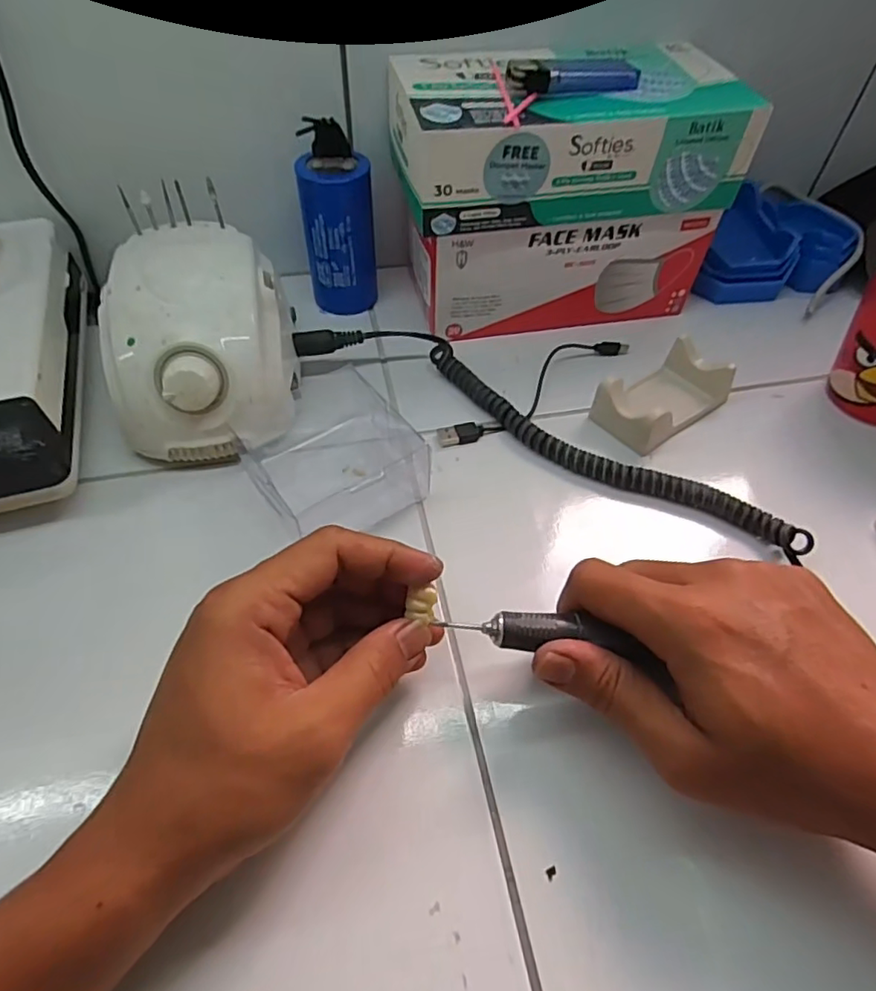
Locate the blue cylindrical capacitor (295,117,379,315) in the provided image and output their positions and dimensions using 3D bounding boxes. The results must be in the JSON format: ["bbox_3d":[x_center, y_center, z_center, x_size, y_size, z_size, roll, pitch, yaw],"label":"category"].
[{"bbox_3d":[-0.070,-0.188,0.417,0.047,0.117,0.043,3,52,-1],"label":"blue cylindrical capacitor"}]

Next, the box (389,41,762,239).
[{"bbox_3d":[0.078,-0.234,0.378,0.218,0.067,0.109,-8,53,-9],"label":"box"}]

